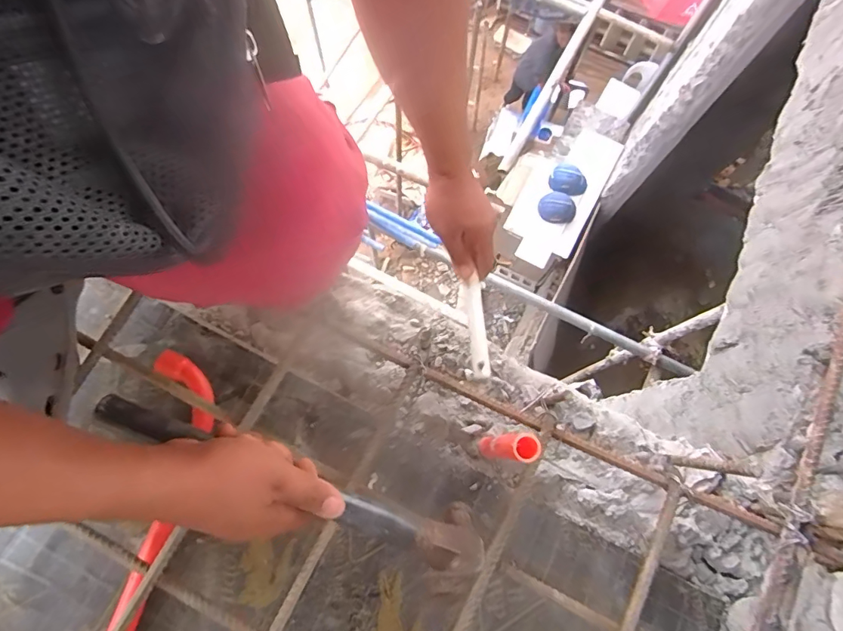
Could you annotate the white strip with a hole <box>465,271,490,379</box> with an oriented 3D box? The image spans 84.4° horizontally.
[{"bbox_3d":[0.068,0.018,0.568,0.020,0.014,0.113,-4,76,-4],"label":"white strip with a hole"}]

